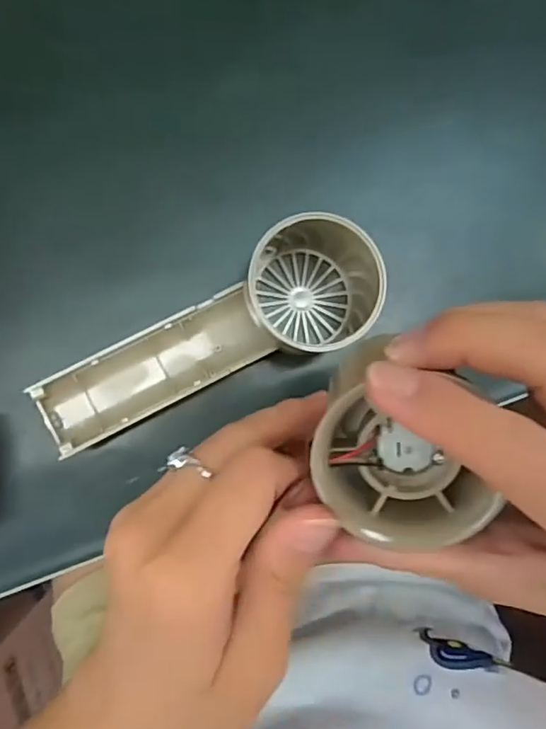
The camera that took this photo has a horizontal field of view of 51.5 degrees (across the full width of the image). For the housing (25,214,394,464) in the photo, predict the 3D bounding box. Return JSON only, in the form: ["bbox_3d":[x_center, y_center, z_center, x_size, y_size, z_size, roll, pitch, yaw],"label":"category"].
[{"bbox_3d":[-0.019,-0.013,0.255,0.173,0.052,0.055,-29,91,-6],"label":"housing"}]

